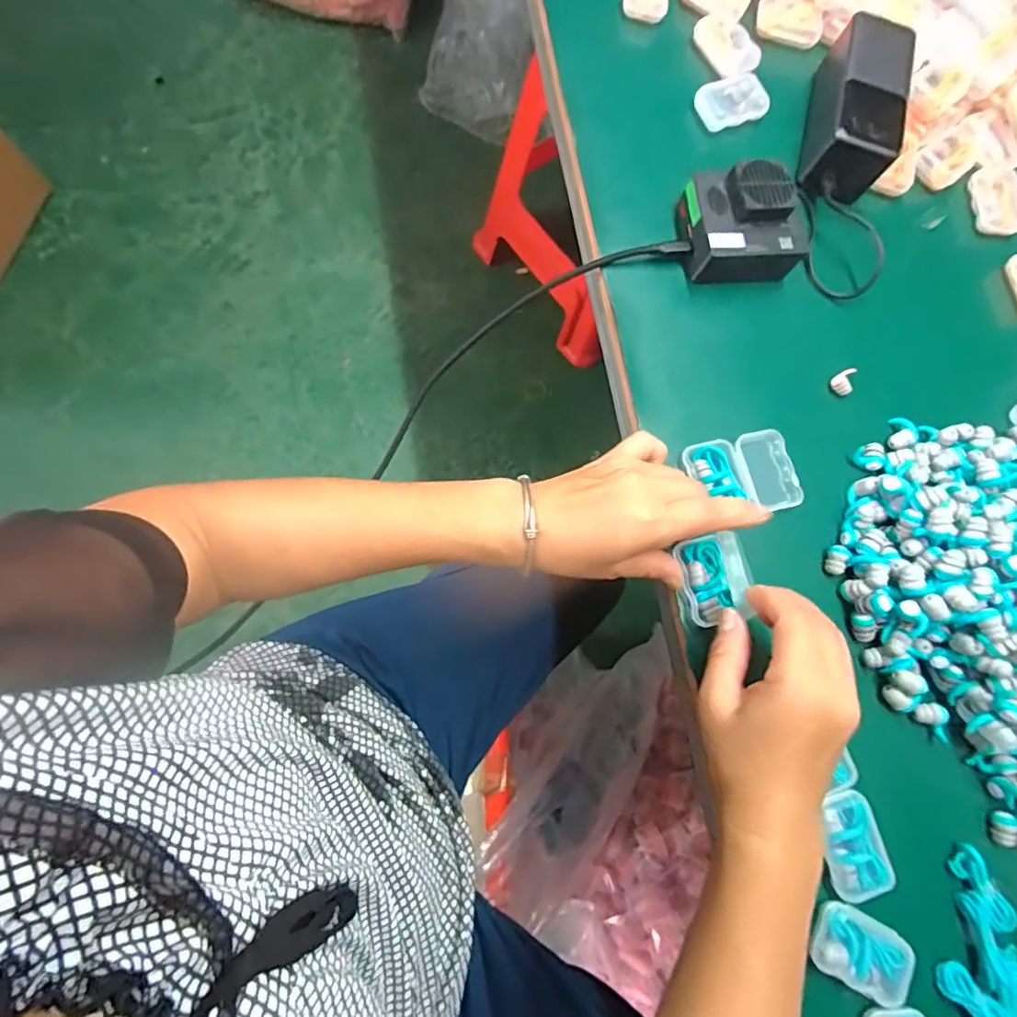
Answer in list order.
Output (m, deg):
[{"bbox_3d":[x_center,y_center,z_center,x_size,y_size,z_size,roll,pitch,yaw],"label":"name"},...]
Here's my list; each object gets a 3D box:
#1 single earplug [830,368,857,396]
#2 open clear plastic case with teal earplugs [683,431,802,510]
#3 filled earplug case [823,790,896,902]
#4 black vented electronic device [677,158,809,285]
[{"bbox_3d":[0.249,-0.093,0.413,0.022,0.011,0.016,-33,83,-13],"label":"single earplug"},{"bbox_3d":[0.160,-0.023,0.383,0.075,0.010,0.055,-12,80,-18],"label":"open clear plastic case with teal earplugs"},{"bbox_3d":[0.207,0.203,0.345,0.032,0.026,0.057,-9,79,-9],"label":"filled earplug case"},{"bbox_3d":[0.172,-0.208,0.412,0.084,0.053,0.069,-3,78,-8],"label":"black vented electronic device"}]

